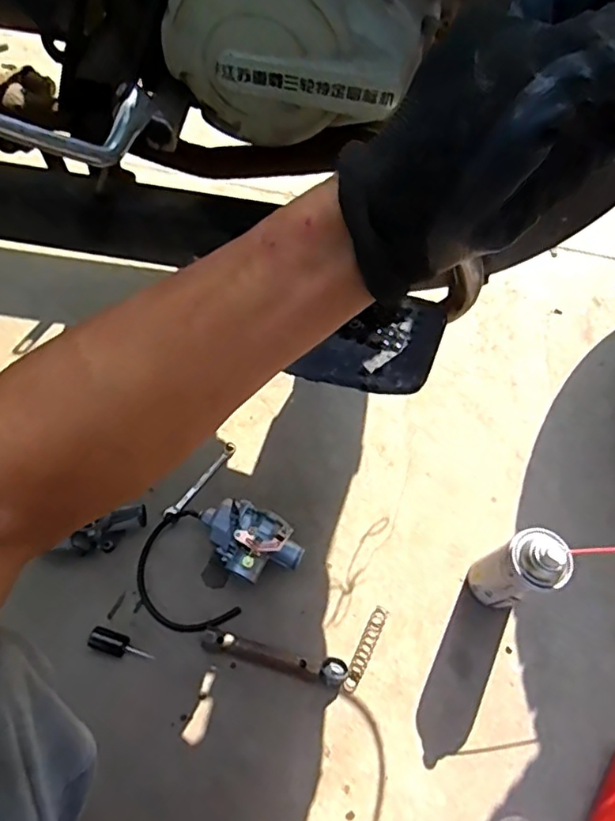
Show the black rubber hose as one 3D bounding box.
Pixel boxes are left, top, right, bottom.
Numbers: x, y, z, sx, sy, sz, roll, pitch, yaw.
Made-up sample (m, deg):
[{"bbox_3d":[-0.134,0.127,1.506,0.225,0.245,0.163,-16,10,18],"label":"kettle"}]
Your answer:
[{"bbox_3d":[-0.159,0.201,0.695,0.101,0.025,0.149,-24,68,-12],"label":"black rubber hose"}]

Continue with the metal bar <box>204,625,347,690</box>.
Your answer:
[{"bbox_3d":[-0.037,0.287,0.659,0.167,0.024,0.031,14,65,4],"label":"metal bar"}]

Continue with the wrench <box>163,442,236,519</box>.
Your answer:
[{"bbox_3d":[-0.140,0.093,0.758,0.019,0.013,0.129,36,69,14],"label":"wrench"}]

